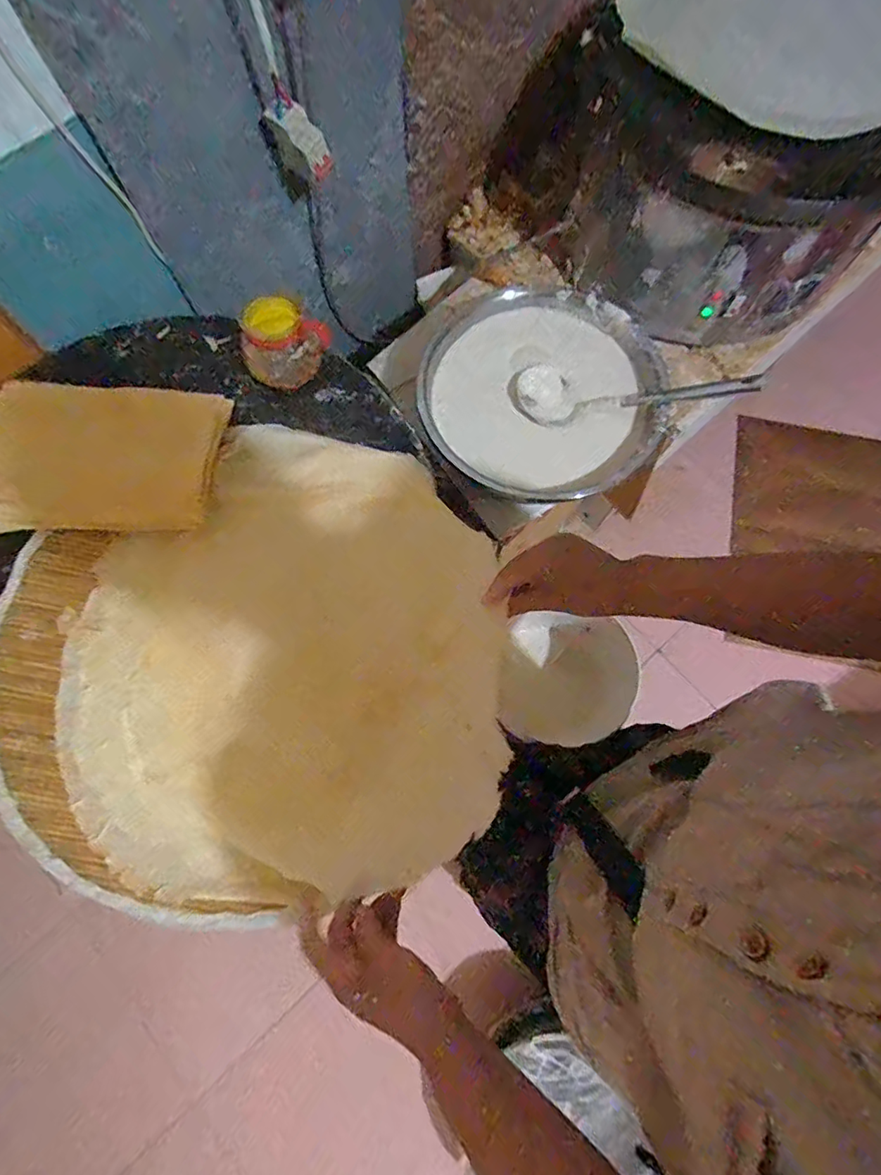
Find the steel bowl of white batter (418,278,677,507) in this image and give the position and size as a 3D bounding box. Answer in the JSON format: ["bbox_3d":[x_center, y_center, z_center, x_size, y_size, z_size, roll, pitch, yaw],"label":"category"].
[{"bbox_3d":[0.156,-0.317,0.868,0.367,0.135,0.338,0,75,0],"label":"steel bowl of white batter"}]

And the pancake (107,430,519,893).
[{"bbox_3d":[-0.124,0.073,0.589,0.440,0.065,0.471,0,75,0],"label":"pancake"}]

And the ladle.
[{"bbox_3d":[0.291,-0.302,0.806,0.358,0.068,0.098,8,74,23],"label":"ladle"}]

